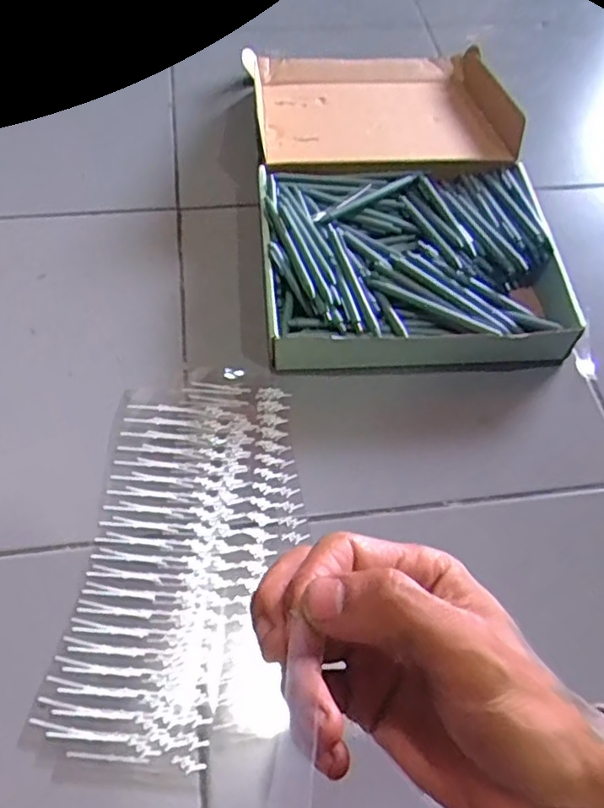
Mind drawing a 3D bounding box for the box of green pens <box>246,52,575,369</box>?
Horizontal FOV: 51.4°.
[{"bbox_3d":[0.104,-0.277,0.758,0.318,0.073,0.569,0,58,-5],"label":"box of green pens"}]

